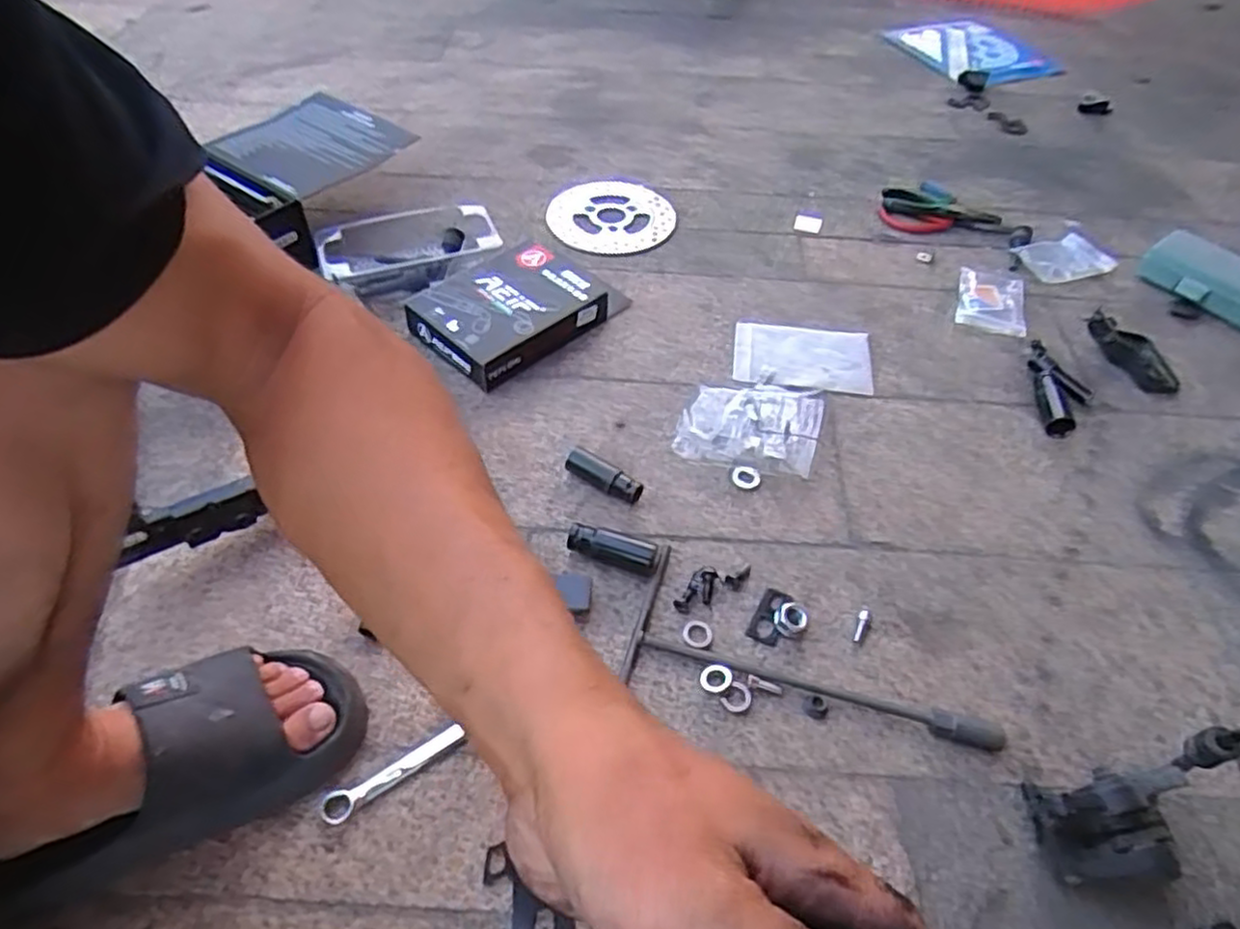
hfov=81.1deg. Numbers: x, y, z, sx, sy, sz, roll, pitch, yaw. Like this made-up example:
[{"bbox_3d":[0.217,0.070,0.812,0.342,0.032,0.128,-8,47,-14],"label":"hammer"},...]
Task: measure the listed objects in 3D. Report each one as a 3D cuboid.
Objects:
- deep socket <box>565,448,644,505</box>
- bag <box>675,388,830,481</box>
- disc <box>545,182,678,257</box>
[{"bbox_3d":[-0.014,0.009,0.687,0.078,0.024,0.019,24,53,17],"label":"deep socket"},{"bbox_3d":[0.130,-0.037,0.727,0.137,0.013,0.105,11,51,7],"label":"bag"},{"bbox_3d":[-0.013,-0.333,0.979,0.168,0.013,0.142,-7,60,-7],"label":"disc"}]

